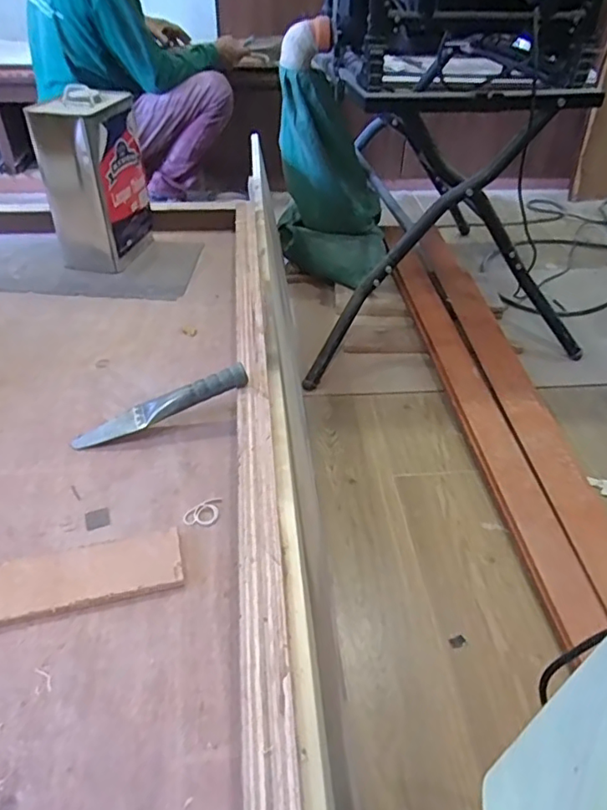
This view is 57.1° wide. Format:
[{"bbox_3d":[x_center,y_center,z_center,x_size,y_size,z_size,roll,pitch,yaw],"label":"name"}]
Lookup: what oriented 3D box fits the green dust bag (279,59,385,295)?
[{"bbox_3d":[0.078,-0.575,1.470,0.285,0.529,0.188,7,41,6],"label":"green dust bag"}]

